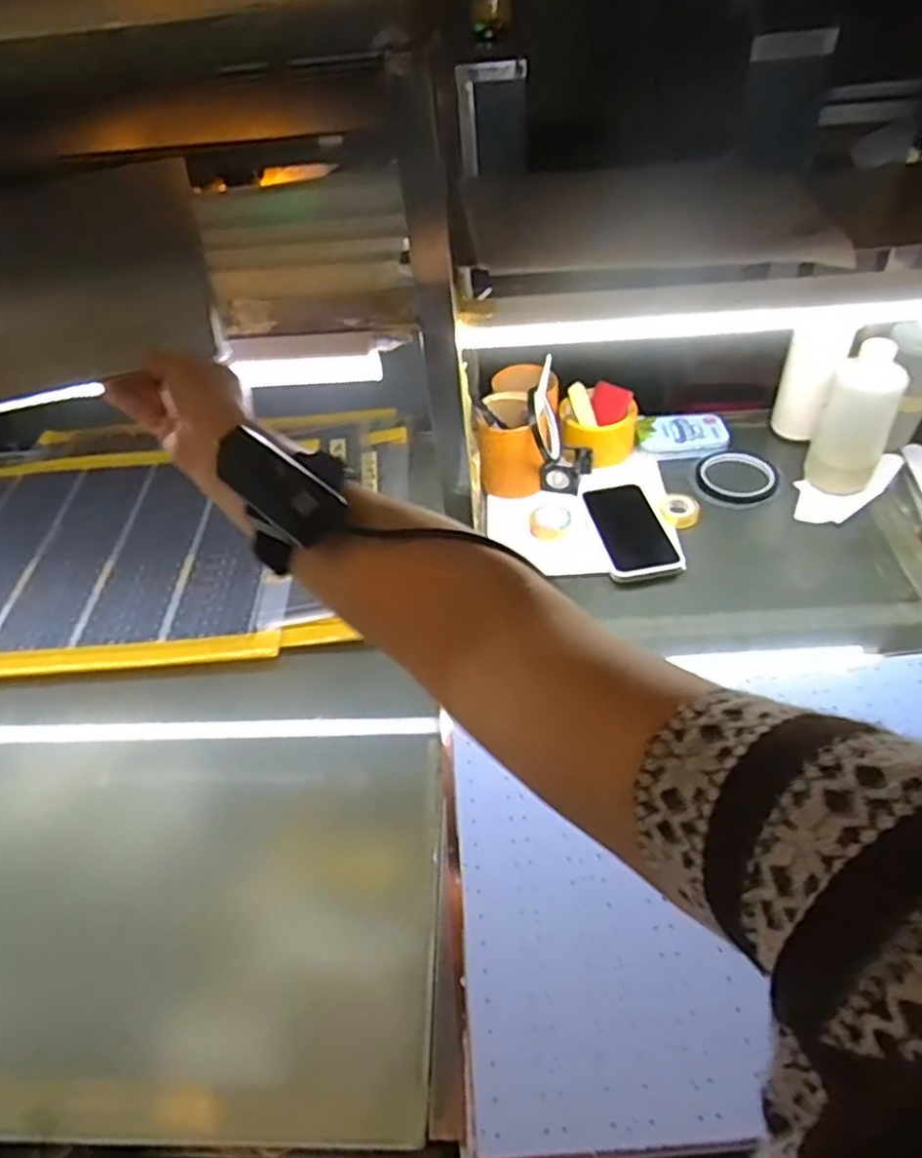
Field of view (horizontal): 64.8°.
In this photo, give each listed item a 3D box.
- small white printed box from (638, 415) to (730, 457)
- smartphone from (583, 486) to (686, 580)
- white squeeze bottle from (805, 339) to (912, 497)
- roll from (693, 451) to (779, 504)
[{"bbox_3d":[0.280,-0.185,0.920,0.103,0.020,0.074,-2,45,4],"label":"small white printed box"},{"bbox_3d":[0.190,-0.059,0.810,0.077,0.014,0.142,-7,45,-1],"label":"smartphone"},{"bbox_3d":[0.442,-0.181,0.809,0.077,0.166,0.076,21,51,24],"label":"white squeeze bottle"},{"bbox_3d":[0.332,-0.125,0.869,0.095,0.009,0.095,-3,45,3],"label":"roll"}]

